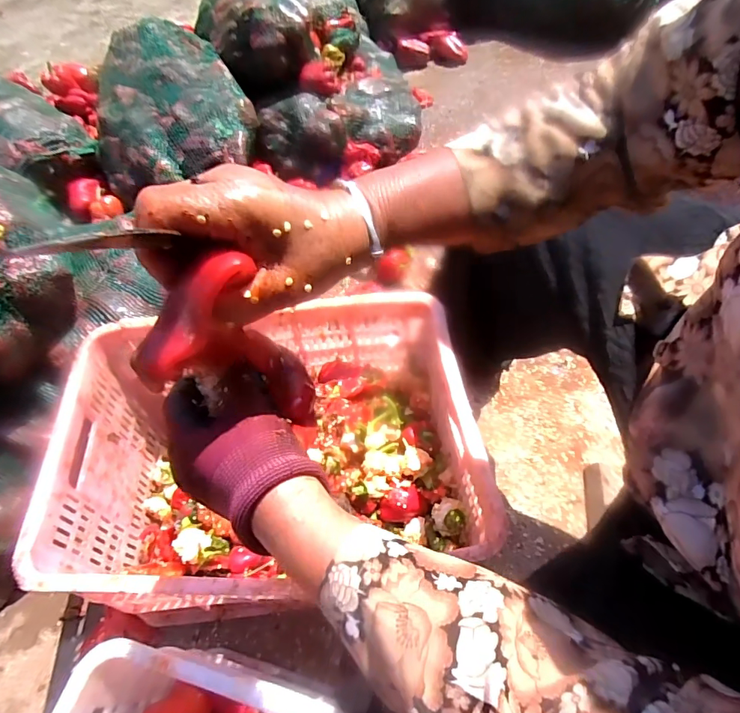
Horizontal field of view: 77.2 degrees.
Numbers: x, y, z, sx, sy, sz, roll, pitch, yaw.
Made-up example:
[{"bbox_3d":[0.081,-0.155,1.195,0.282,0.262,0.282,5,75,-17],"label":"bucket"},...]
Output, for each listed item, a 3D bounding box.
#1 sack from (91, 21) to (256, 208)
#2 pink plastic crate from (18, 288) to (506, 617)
[{"bbox_3d":[-0.546,-0.636,1.208,0.384,0.217,0.575,-27,57,-11],"label":"sack"},{"bbox_3d":[-0.129,0.125,0.648,0.518,0.232,0.349,-9,56,1],"label":"pink plastic crate"}]

